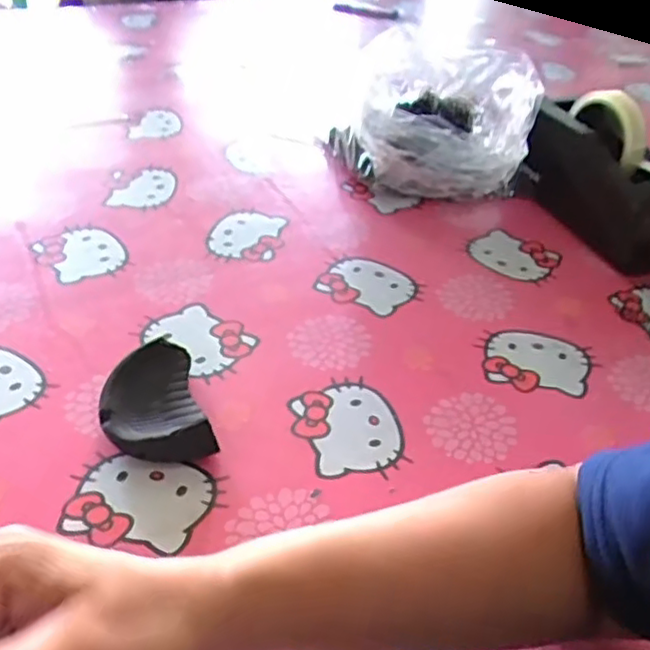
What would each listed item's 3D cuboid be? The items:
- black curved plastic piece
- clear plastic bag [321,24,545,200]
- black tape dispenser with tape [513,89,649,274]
[{"bbox_3d":[-0.119,0.055,0.457,0.065,0.027,0.095,-12,44,-19],"label":"black curved plastic piece"},{"bbox_3d":[0.116,-0.224,0.733,0.208,0.129,0.173,6,41,0],"label":"clear plastic bag"},{"bbox_3d":[0.283,-0.149,0.662,0.073,0.127,0.181,-19,47,-26],"label":"black tape dispenser with tape"}]

